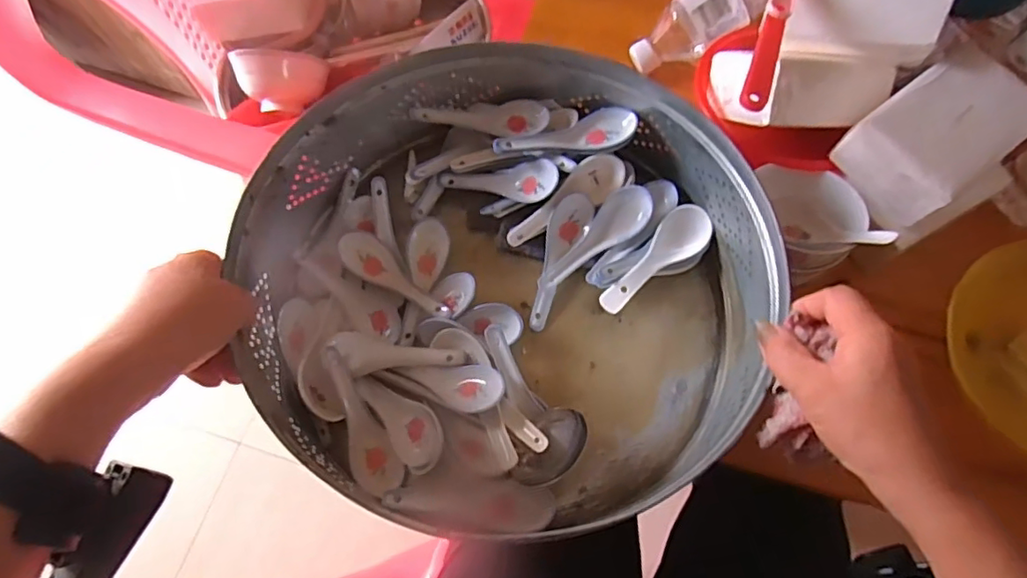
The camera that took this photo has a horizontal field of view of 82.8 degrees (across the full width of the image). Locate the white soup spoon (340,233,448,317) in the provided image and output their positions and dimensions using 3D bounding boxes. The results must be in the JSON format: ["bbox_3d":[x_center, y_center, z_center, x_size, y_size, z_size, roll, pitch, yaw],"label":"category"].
[{"bbox_3d":[-0.105,-0.011,0.518,0.121,0.021,0.035,36,74,14],"label":"white soup spoon"}]

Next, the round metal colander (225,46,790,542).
[{"bbox_3d":[-0.008,-0.011,0.482,0.386,0.114,0.381,0,69,1],"label":"round metal colander"}]

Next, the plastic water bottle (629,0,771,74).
[{"bbox_3d":[0.213,-0.277,0.563,0.209,0.056,0.056,-32,70,15],"label":"plastic water bottle"}]

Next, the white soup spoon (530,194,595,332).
[{"bbox_3d":[0.039,-0.024,0.518,0.034,0.022,0.122,17,82,8],"label":"white soup spoon"}]

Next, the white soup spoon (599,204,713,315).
[{"bbox_3d":[0.123,-0.025,0.494,0.041,0.026,0.133,40,75,15],"label":"white soup spoon"}]

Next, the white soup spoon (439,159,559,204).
[{"bbox_3d":[-0.012,-0.100,0.538,0.117,0.026,0.036,4,68,23],"label":"white soup spoon"}]

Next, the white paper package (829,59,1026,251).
[{"bbox_3d":[0.349,-0.116,0.475,0.135,0.071,0.103,-30,71,-10],"label":"white paper package"}]

